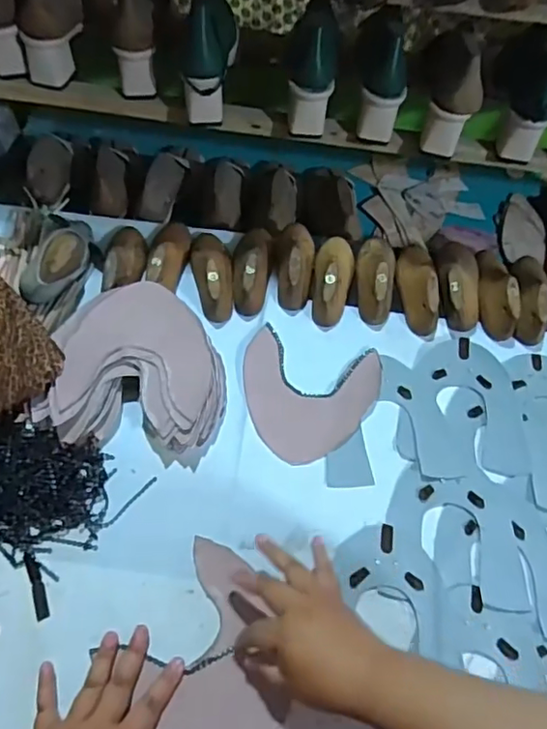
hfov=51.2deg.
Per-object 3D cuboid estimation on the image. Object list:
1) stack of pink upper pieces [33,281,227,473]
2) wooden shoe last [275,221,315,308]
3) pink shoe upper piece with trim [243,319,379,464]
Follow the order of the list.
[{"bbox_3d":[-0.150,0.005,0.652,0.193,0.062,0.189,9,60,2],"label":"stack of pink upper pieces"},{"bbox_3d":[0.030,-0.141,0.751,0.048,0.055,0.134,3,60,-2],"label":"wooden shoe last"},{"bbox_3d":[0.037,0.038,0.680,0.161,0.005,0.161,16,61,6],"label":"pink shoe upper piece with trim"}]

